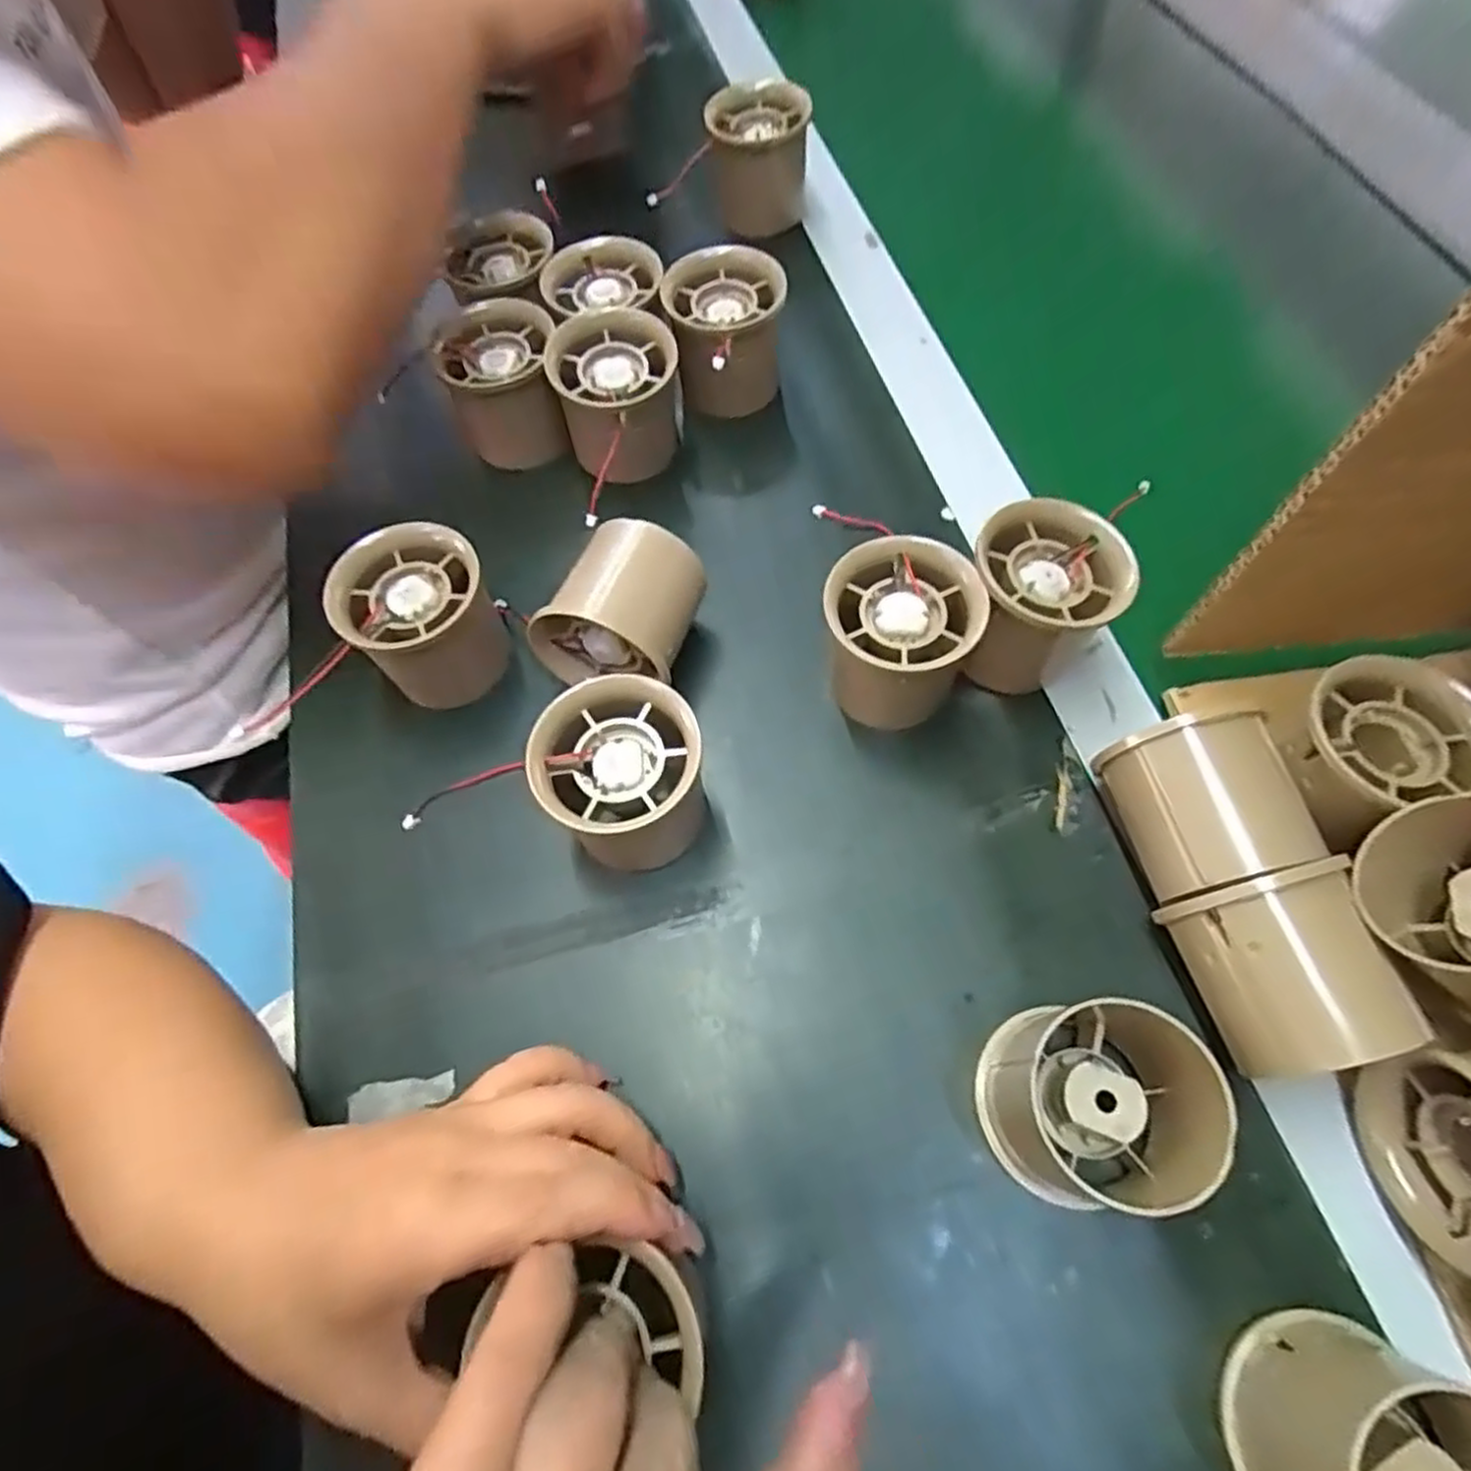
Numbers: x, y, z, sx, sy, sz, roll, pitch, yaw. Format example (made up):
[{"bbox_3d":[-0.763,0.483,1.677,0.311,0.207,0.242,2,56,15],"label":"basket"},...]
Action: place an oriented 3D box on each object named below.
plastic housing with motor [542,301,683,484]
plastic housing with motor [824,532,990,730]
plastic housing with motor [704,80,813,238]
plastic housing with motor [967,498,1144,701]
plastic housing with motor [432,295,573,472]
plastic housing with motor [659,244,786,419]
[{"bbox_3d":[-0.052,-0.151,0.347,0.052,0.050,0.054,-14,64,-5],"label":"plastic housing with motor"},{"bbox_3d":[0.059,-0.036,0.288,0.054,0.054,0.057,5,64,4],"label":"plastic housing with motor"},{"bbox_3d":[0.013,-0.311,0.422,0.050,0.063,0.044,-8,64,-2],"label":"plastic housing with motor"},{"bbox_3d":[0.112,-0.050,0.292,0.056,0.053,0.053,-1,64,2],"label":"plastic housing with motor"},{"bbox_3d":[-0.107,-0.162,0.362,0.054,0.051,0.059,-13,64,-4],"label":"plastic housing with motor"},{"bbox_3d":[-0.005,-0.187,0.362,0.052,0.053,0.056,1,64,2],"label":"plastic housing with motor"}]

